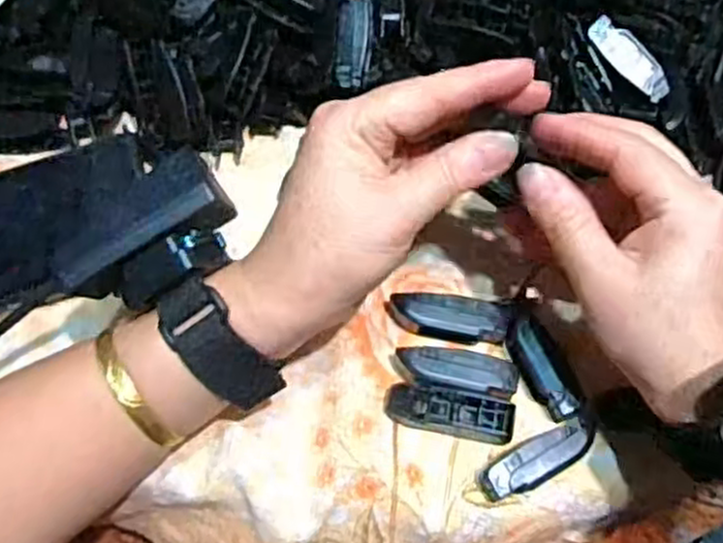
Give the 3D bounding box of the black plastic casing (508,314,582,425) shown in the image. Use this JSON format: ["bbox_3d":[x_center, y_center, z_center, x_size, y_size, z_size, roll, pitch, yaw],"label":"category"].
[{"bbox_3d":[0.083,0.045,0.352,0.018,0.009,0.050,-24,67,-10],"label":"black plastic casing"}]

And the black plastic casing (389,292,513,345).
[{"bbox_3d":[0.042,0.022,0.363,0.055,0.015,0.018,6,65,4],"label":"black plastic casing"}]

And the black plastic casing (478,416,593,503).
[{"bbox_3d":[0.077,0.081,0.333,0.053,0.018,0.017,-28,67,-11],"label":"black plastic casing"}]

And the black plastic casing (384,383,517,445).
[{"bbox_3d":[0.040,0.063,0.345,0.056,0.012,0.019,10,65,6],"label":"black plastic casing"}]

